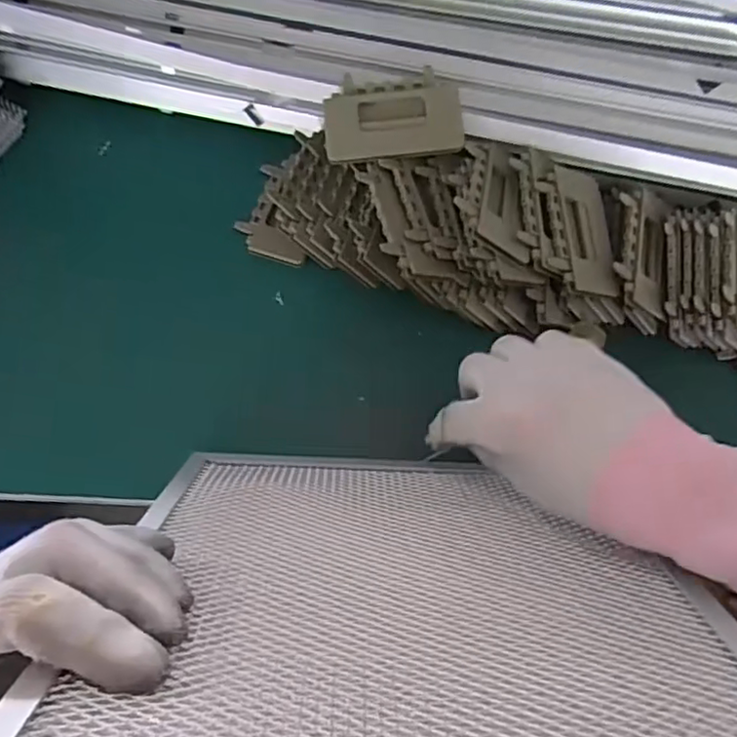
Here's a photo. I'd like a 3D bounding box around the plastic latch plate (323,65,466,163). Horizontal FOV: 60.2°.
[{"bbox_3d":[0.015,-0.160,0.405,0.086,0.005,0.051,-6,90,-2],"label":"plastic latch plate"}]

